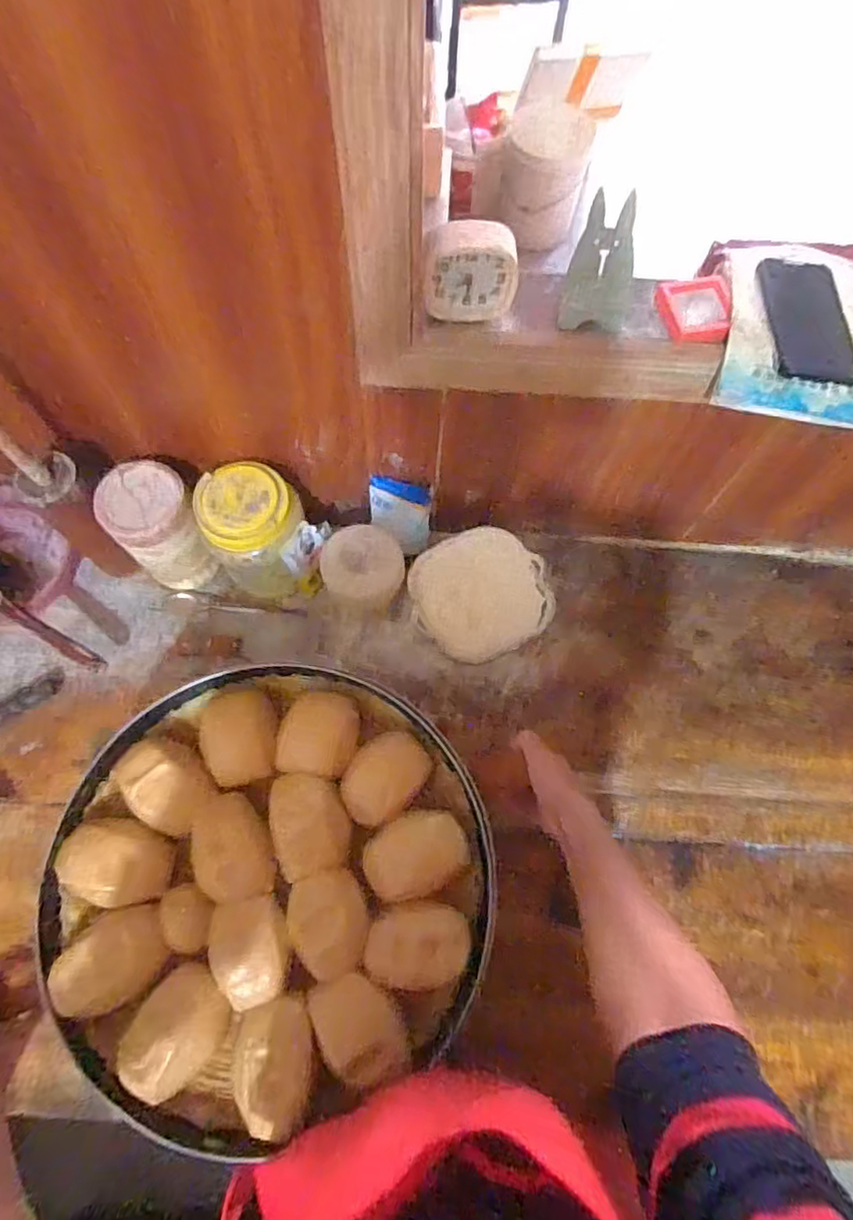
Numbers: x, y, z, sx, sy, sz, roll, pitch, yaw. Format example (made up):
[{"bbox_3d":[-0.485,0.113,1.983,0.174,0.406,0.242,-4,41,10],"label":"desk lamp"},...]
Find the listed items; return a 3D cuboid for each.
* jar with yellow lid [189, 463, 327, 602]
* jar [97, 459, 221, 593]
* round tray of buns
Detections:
[{"bbox_3d":[-0.231,-0.102,0.856,0.133,0.186,0.137,0,67,-1],"label":"jar with yellow lid"},{"bbox_3d":[-0.368,-0.111,0.865,0.109,0.195,0.113,0,67,-1],"label":"jar"},{"bbox_3d":[-0.159,0.266,0.617,0.428,0.048,0.421,-1,70,2],"label":"round tray of buns"}]

